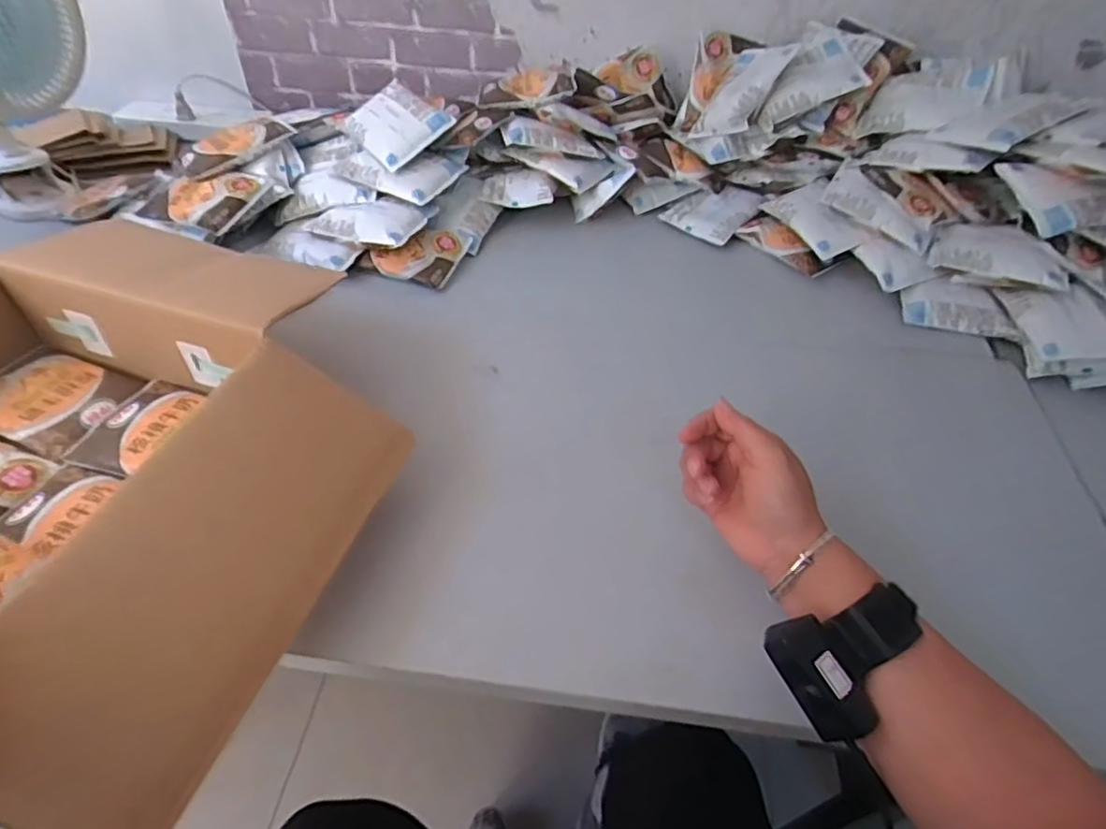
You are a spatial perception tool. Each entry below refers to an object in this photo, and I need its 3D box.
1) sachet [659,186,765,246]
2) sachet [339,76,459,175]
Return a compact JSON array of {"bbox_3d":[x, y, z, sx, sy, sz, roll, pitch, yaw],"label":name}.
[{"bbox_3d":[0.210,-0.269,0.831,0.101,0.010,0.104,34,66,33],"label":"sachet"},{"bbox_3d":[-0.193,-0.349,0.757,0.120,0.018,0.096,38,84,21],"label":"sachet"}]

